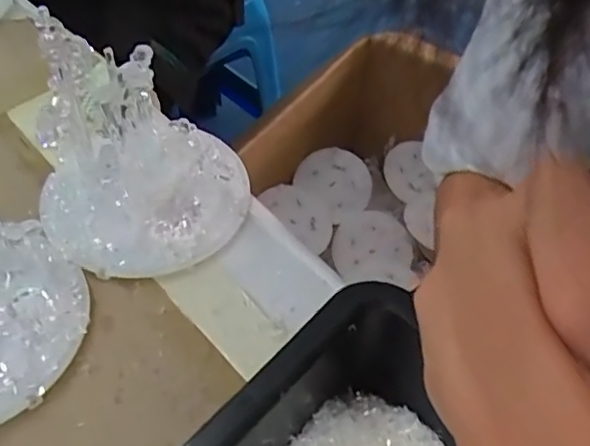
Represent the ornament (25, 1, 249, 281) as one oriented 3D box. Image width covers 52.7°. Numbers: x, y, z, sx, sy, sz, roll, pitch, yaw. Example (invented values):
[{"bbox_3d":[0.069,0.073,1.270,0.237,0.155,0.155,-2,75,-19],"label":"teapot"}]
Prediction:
[{"bbox_3d":[-0.091,-0.043,0.345,0.124,0.107,0.107,-27,57,-21],"label":"ornament"}]

